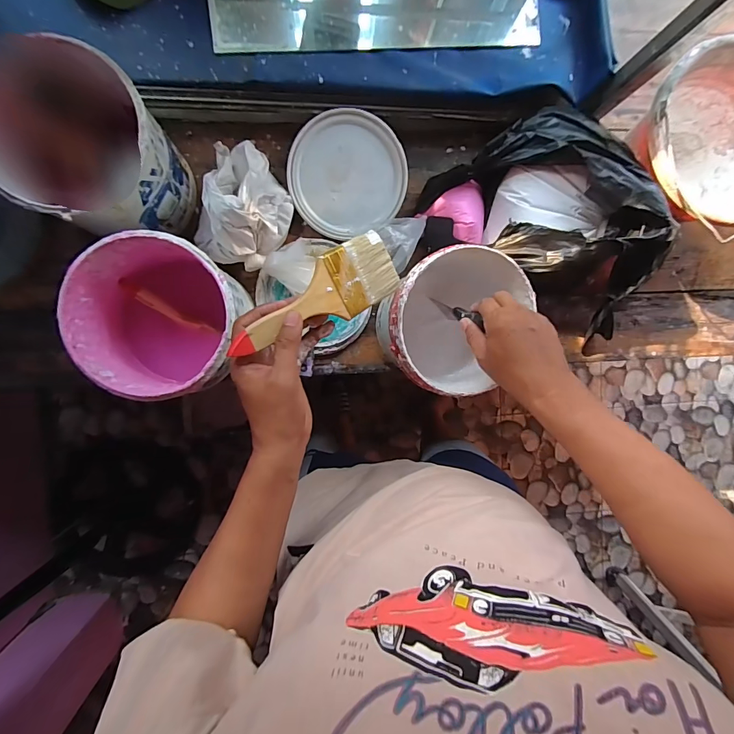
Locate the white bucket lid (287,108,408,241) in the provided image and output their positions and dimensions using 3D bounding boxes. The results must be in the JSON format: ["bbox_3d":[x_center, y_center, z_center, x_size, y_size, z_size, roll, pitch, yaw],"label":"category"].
[{"bbox_3d":[-0.029,-0.293,0.590,0.171,0.012,0.171,-2,108,-5],"label":"white bucket lid"}]

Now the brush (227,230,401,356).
[{"bbox_3d":[-0.046,-0.064,0.369,0.182,0.008,0.065,-36,112,-21],"label":"brush"}]

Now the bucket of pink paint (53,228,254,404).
[{"bbox_3d":[-0.252,-0.062,0.520,0.168,0.209,0.178,0,94,-6],"label":"bucket of pink paint"}]

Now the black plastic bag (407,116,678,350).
[{"bbox_3d":[0.288,-0.232,0.573,0.374,0.133,0.257,25,91,-8],"label":"black plastic bag"}]

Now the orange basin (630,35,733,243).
[{"bbox_3d":[0.489,-0.321,0.588,0.241,0.158,0.230,0,94,-6],"label":"orange basin"}]

